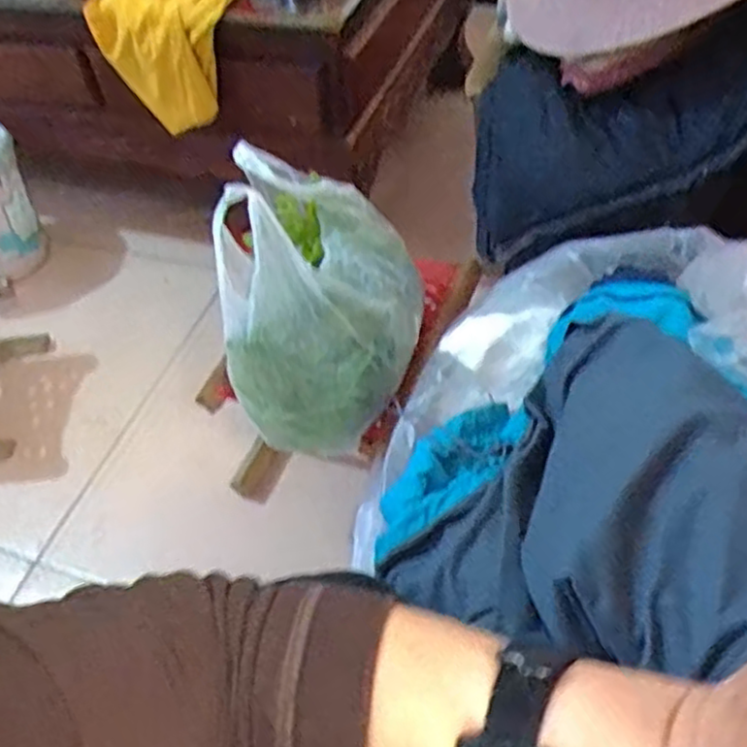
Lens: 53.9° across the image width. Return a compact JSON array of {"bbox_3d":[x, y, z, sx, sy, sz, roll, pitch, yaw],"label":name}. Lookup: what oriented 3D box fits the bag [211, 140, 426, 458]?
[{"bbox_3d":[-0.050,-0.090,0.774,0.192,0.206,0.250,0,50,6],"label":"bag"}]

